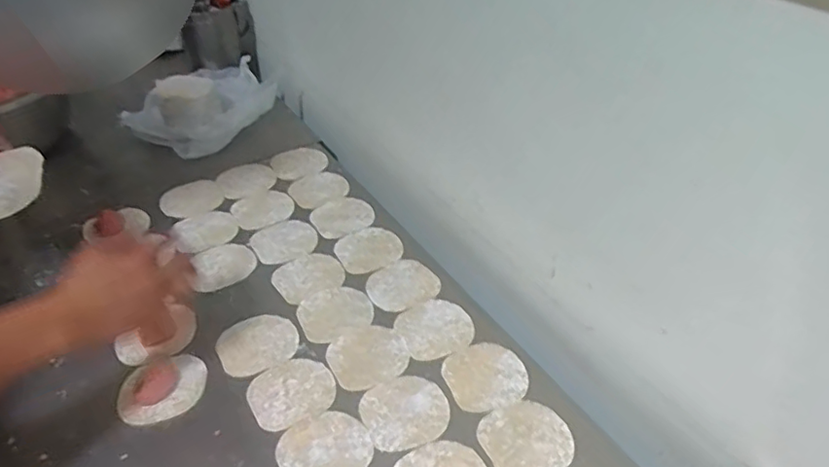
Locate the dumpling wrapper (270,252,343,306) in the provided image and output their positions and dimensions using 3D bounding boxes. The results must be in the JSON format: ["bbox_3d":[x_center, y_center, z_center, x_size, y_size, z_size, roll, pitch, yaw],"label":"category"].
[{"bbox_3d":[-0.133,0.054,0.750,0.083,0.007,0.076,0,40,0],"label":"dumpling wrapper"}]

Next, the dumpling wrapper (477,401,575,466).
[{"bbox_3d":[0.107,0.197,0.570,0.082,0.004,0.080,-2,38,1],"label":"dumpling wrapper"}]

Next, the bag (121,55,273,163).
[{"bbox_3d":[-0.363,-0.226,1.033,0.174,0.085,0.246,29,51,31],"label":"bag"}]

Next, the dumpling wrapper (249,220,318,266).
[{"bbox_3d":[-0.176,0.011,0.810,0.083,0.005,0.087,-5,38,4],"label":"dumpling wrapper"}]

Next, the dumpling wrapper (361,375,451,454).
[{"bbox_3d":[-0.009,0.178,0.597,0.083,0.005,0.080,-2,42,2],"label":"dumpling wrapper"}]

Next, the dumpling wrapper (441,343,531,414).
[{"bbox_3d":[0.075,0.150,0.630,0.082,0.004,0.080,-2,39,1],"label":"dumpling wrapper"}]

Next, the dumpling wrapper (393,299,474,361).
[{"bbox_3d":[0.024,0.106,0.681,0.080,0.004,0.079,-20,44,-18],"label":"dumpling wrapper"}]

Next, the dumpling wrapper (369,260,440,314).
[{"bbox_3d":[-0.015,0.064,0.737,0.085,0.004,0.077,-20,44,-19],"label":"dumpling wrapper"}]

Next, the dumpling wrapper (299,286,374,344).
[{"bbox_3d":[-0.092,0.091,0.698,0.082,0.006,0.077,-2,42,2],"label":"dumpling wrapper"}]

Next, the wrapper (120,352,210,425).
[{"bbox_3d":[-0.265,0.160,0.627,0.086,0.016,0.069,-18,44,-16],"label":"wrapper"}]

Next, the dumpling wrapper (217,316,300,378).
[{"bbox_3d":[-0.176,0.124,0.672,0.085,0.006,0.076,-22,45,-20],"label":"dumpling wrapper"}]

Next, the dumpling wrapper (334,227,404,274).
[{"bbox_3d":[-0.060,0.019,0.785,0.082,0.004,0.081,-2,42,2],"label":"dumpling wrapper"}]

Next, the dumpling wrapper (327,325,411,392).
[{"bbox_3d":[-0.050,0.132,0.649,0.083,0.004,0.077,-2,42,2],"label":"dumpling wrapper"}]

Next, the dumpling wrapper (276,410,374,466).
[{"bbox_3d":[-0.084,0.204,0.564,0.083,0.004,0.077,-2,42,2],"label":"dumpling wrapper"}]

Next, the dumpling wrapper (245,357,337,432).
[{"bbox_3d":[-0.128,0.163,0.619,0.085,0.005,0.077,-18,45,-20],"label":"dumpling wrapper"}]

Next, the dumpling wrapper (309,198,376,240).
[{"bbox_3d":[-0.102,-0.024,0.846,0.081,0.008,0.081,-21,45,-19],"label":"dumpling wrapper"}]

